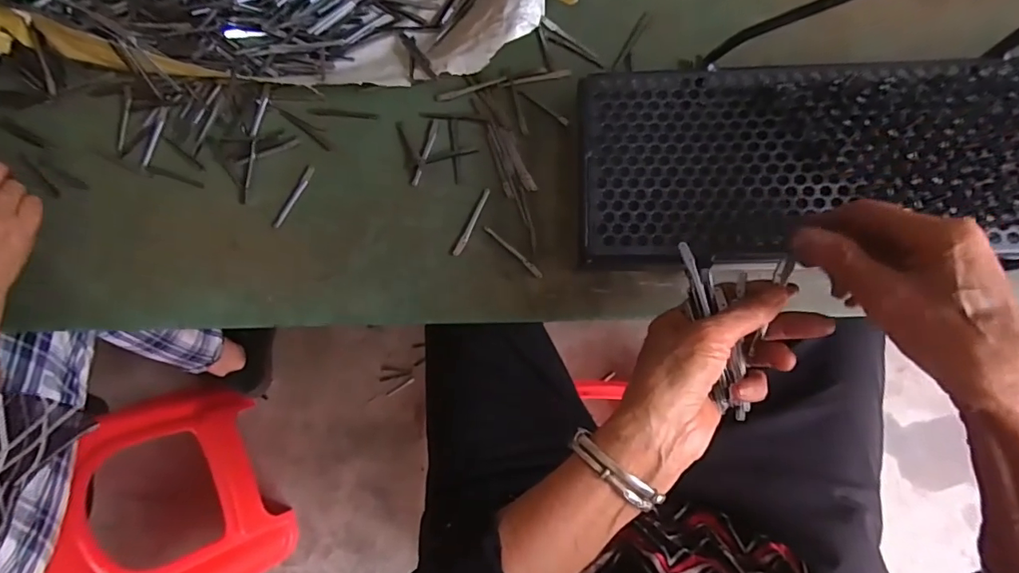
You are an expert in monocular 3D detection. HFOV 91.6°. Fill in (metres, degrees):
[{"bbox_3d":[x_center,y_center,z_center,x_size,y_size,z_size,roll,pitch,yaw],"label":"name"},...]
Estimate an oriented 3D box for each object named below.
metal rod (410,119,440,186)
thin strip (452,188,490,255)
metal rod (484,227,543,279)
[{"bbox_3d":[-0.077,-0.125,0.460,0.008,0.005,0.066,17,84,6],"label":"metal rod"},{"bbox_3d":[-0.034,-0.058,0.447,0.007,0.004,0.066,25,85,7],"label":"thin strip"},{"bbox_3d":[0.003,-0.031,0.440,0.068,0.004,0.006,42,87,8],"label":"metal rod"}]

